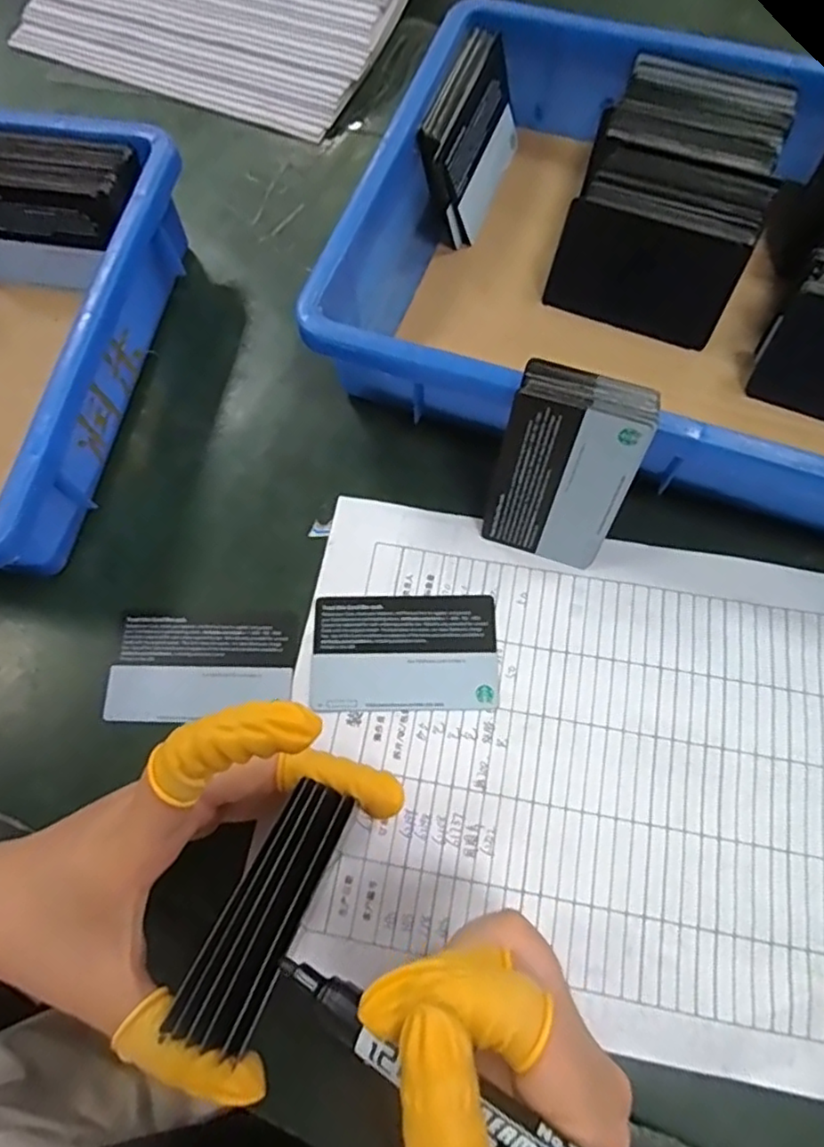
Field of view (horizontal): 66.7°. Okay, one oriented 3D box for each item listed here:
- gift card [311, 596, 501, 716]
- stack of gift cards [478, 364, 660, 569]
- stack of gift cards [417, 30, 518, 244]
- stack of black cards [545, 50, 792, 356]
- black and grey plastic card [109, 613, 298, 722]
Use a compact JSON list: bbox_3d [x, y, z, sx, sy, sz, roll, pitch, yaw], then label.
[{"bbox_3d":[-0.003,0.036,0.288,0.083,0.004,0.053,-1,71,2],"label":"gift card"},{"bbox_3d":[0.066,-0.043,0.273,0.054,0.089,0.014,18,51,8],"label":"stack of gift cards"},{"bbox_3d":[0.034,-0.243,0.353,0.016,0.061,0.098,13,73,34],"label":"stack of gift cards"},{"bbox_3d":[0.136,-0.200,0.335,0.094,0.051,0.132,20,73,9],"label":"stack of black cards"},{"bbox_3d":[-0.096,0.044,0.287,0.083,0.004,0.048,1,71,3],"label":"black and grey plastic card"}]

